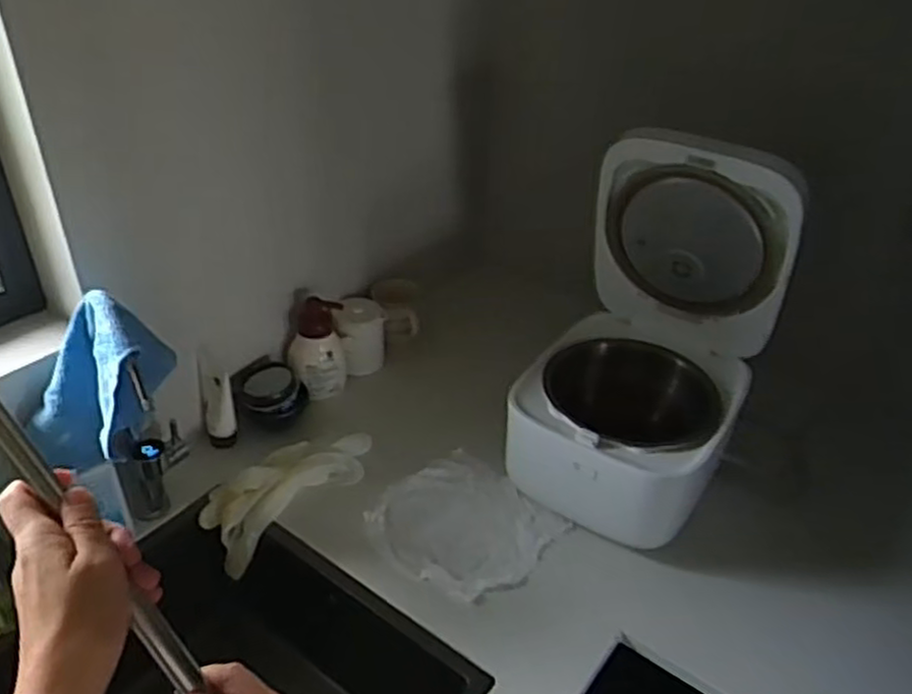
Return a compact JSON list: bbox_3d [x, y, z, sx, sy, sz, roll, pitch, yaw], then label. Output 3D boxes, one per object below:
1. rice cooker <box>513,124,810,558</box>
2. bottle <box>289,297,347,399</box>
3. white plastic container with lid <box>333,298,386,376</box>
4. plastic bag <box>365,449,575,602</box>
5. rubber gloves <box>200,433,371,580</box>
[{"bbox_3d":[0.234,-0.003,0.905,0.254,0.424,0.302,19,37,24],"label":"rice cooker"},{"bbox_3d":[-0.209,0.005,1.101,0.083,0.143,0.063,-5,34,-11],"label":"bottle"},{"bbox_3d":[-0.153,-0.017,1.171,0.080,0.121,0.066,-2,33,-7],"label":"white plastic container with lid"},{"bbox_3d":[0.010,0.225,0.940,0.207,0.027,0.201,29,41,34],"label":"plastic bag"},{"bbox_3d":[-0.219,0.198,0.995,0.243,0.094,0.100,-20,39,-30],"label":"rubber gloves"}]

